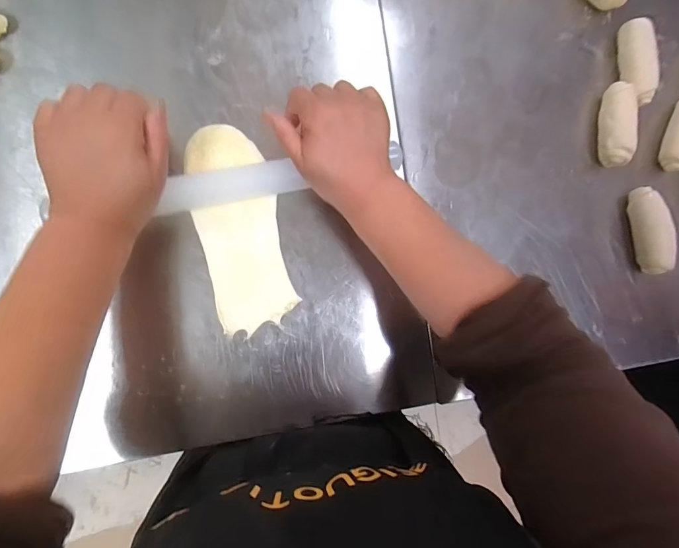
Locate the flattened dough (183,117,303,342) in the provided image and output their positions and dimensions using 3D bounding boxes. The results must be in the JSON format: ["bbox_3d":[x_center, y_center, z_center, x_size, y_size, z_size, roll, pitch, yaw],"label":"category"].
[{"bbox_3d":[-0.096,-0.046,0.367,0.074,0.010,0.195,-15,89,-10],"label":"flattened dough"}]

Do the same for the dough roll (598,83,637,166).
[{"bbox_3d":[0.311,-0.168,0.432,0.032,0.033,0.092,10,85,-8],"label":"dough roll"}]

